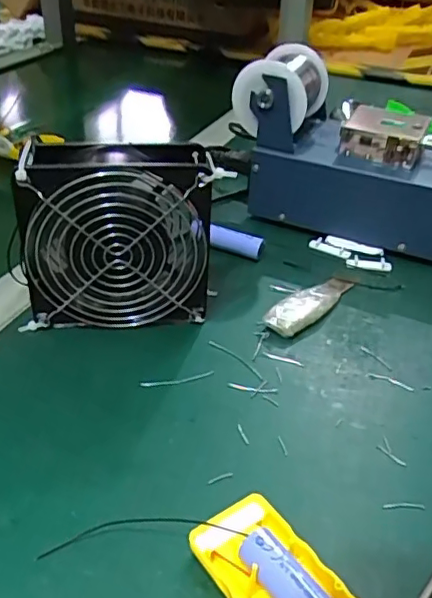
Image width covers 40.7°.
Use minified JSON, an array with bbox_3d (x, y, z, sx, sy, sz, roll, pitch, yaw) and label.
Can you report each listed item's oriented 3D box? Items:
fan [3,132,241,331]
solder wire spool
[{"bbox_3d":[-0.067,-0.040,0.392,0.124,0.123,0.041,-2,37,-8],"label":"fan"},{"bbox_3d":[0.057,-0.189,0.523,0.064,0.066,0.089,19,39,19],"label":"solder wire spool"}]

